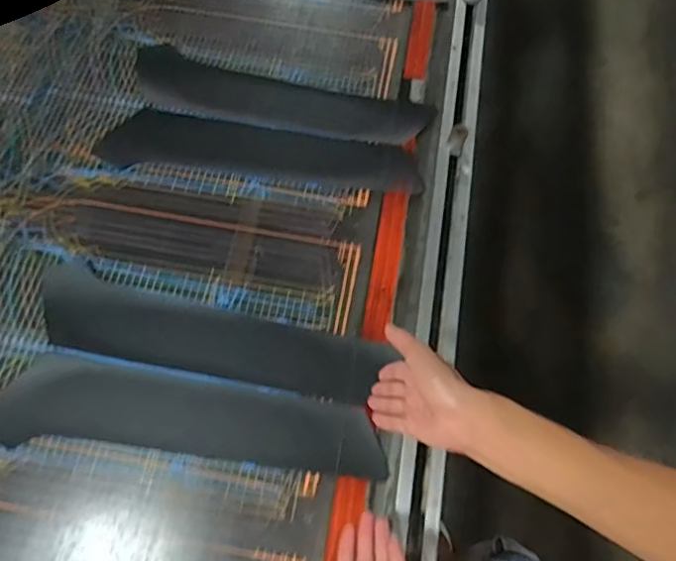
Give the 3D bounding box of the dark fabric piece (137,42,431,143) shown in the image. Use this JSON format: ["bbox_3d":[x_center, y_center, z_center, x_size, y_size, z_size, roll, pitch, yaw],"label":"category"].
[{"bbox_3d":[-0.096,-0.282,0.859,0.468,0.008,0.102,14,66,7],"label":"dark fabric piece"}]

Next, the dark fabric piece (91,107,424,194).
[{"bbox_3d":[-0.116,-0.187,0.820,0.467,0.012,0.102,8,66,4],"label":"dark fabric piece"}]

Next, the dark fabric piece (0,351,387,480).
[{"bbox_3d":[-0.180,0.162,0.655,0.461,0.009,0.097,7,66,4],"label":"dark fabric piece"}]

